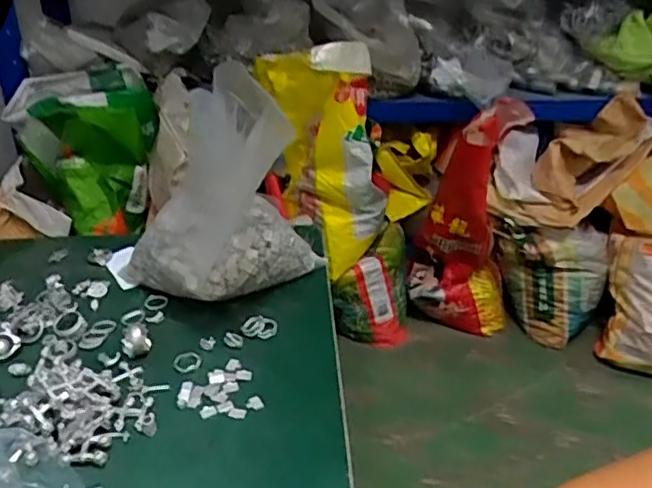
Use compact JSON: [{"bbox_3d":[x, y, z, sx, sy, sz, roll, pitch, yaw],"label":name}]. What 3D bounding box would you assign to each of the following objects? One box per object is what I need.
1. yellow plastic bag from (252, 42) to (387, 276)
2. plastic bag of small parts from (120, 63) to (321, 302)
[{"bbox_3d":[-0.009,-0.207,1.526,0.306,0.495,0.147,5,31,6],"label":"yellow plastic bag"},{"bbox_3d":[-0.095,-0.049,0.594,0.153,0.200,0.120,-24,39,-36],"label":"plastic bag of small parts"}]

